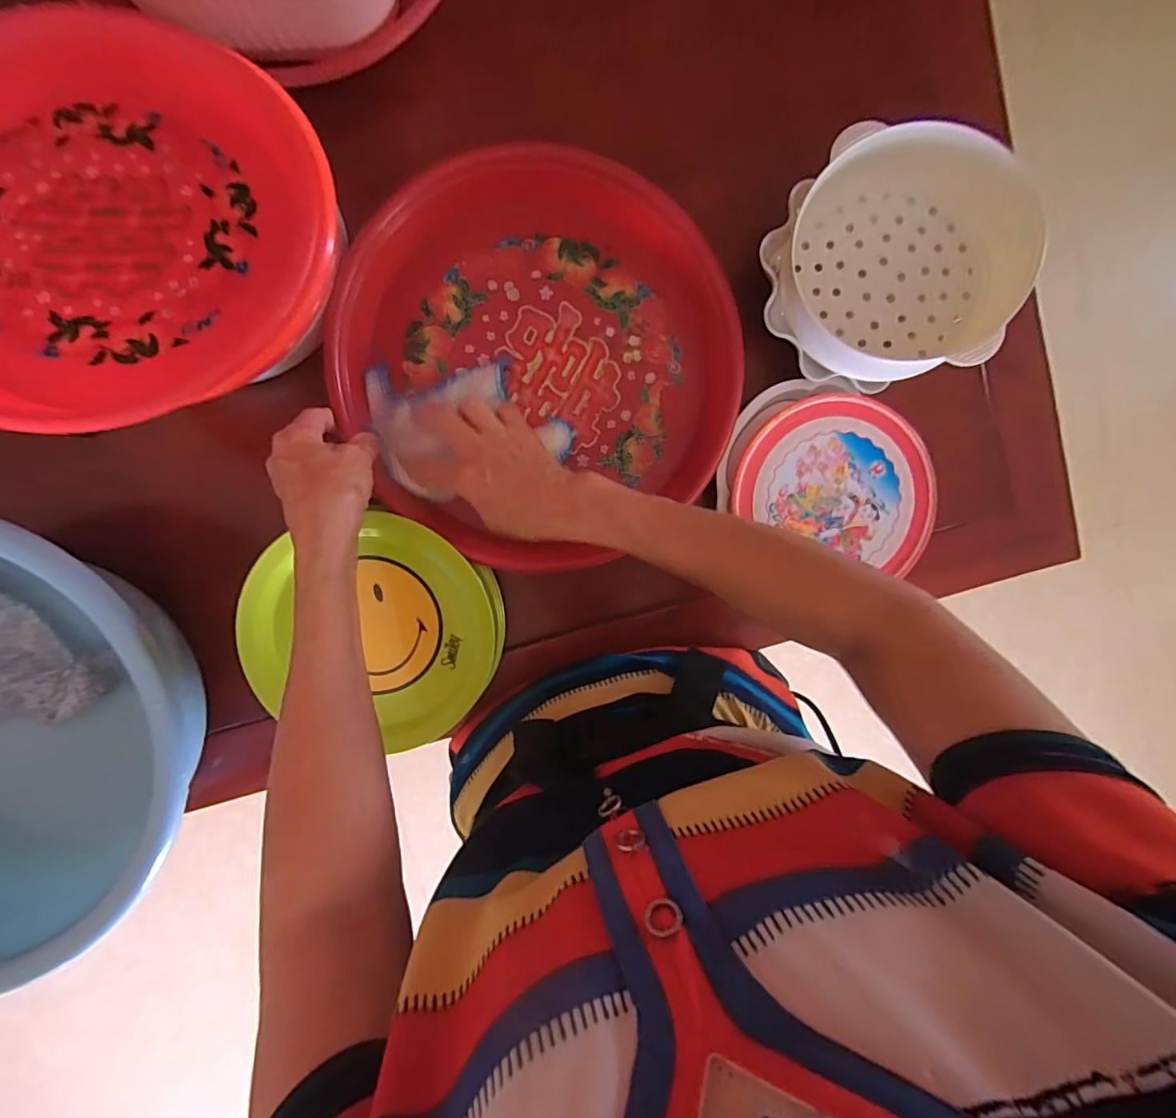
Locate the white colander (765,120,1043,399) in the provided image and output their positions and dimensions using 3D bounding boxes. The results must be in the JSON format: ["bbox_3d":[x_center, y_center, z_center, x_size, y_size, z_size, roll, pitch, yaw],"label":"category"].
[{"bbox_3d":[0.241,-0.228,0.397,0.197,0.072,0.175,-11,96,-4],"label":"white colander"}]

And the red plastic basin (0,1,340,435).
[{"bbox_3d":[-0.288,-0.202,0.301,0.251,0.045,0.250,0,89,-5],"label":"red plastic basin"}]

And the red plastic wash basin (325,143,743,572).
[{"bbox_3d":[-0.037,-0.154,0.417,0.309,0.047,0.312,0,89,-5],"label":"red plastic wash basin"}]

